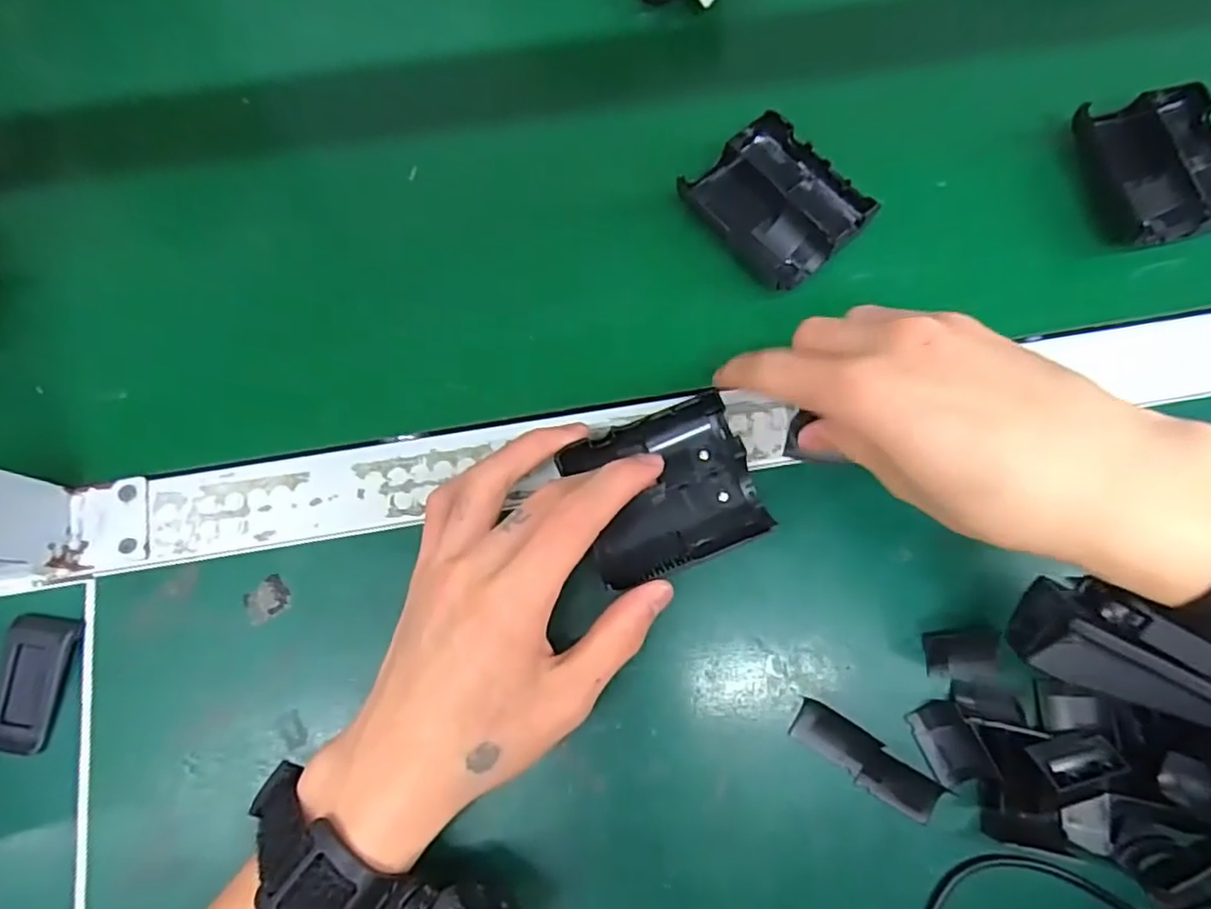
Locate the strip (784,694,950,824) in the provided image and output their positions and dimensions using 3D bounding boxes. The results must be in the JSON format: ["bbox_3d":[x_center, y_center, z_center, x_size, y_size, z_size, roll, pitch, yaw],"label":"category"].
[{"bbox_3d":[0.110,0.129,0.278,0.064,0.006,0.019,34,79,9],"label":"strip"}]

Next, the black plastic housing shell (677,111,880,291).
[{"bbox_3d":[0.086,-0.128,0.336,0.064,0.023,0.079,-43,79,-9],"label":"black plastic housing shell"}]

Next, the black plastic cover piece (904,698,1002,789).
[{"bbox_3d":[0.144,0.121,0.274,0.019,0.015,0.033,-26,77,-5],"label":"black plastic cover piece"}]

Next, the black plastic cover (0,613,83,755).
[{"bbox_3d":[-0.250,0.099,0.286,0.030,0.007,0.055,6,76,2],"label":"black plastic cover"}]

